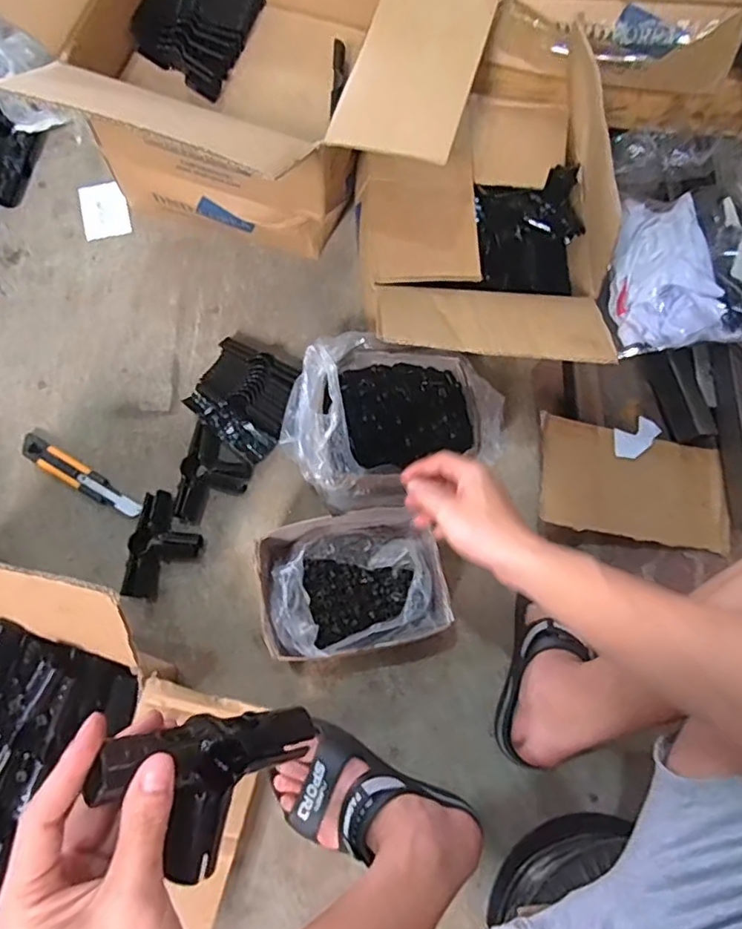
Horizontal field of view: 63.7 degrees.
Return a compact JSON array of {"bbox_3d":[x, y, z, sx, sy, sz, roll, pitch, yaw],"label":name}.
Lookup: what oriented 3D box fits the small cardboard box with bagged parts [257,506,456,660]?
[{"bbox_3d":[-0.024,0.140,0.711,0.204,0.110,0.152,-12,74,-5],"label":"small cardboard box with bagged parts"}]

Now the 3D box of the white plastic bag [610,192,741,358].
[{"bbox_3d":[0.381,-0.250,0.797,0.110,0.105,0.215,-20,75,-7],"label":"white plastic bag"}]

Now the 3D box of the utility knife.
[{"bbox_3d":[-0.382,0.015,0.786,0.186,0.012,0.036,30,75,7],"label":"utility knife"}]

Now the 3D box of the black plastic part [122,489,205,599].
[{"bbox_3d":[-0.258,0.104,0.752,0.081,0.022,0.131,12,74,2],"label":"black plastic part"}]

